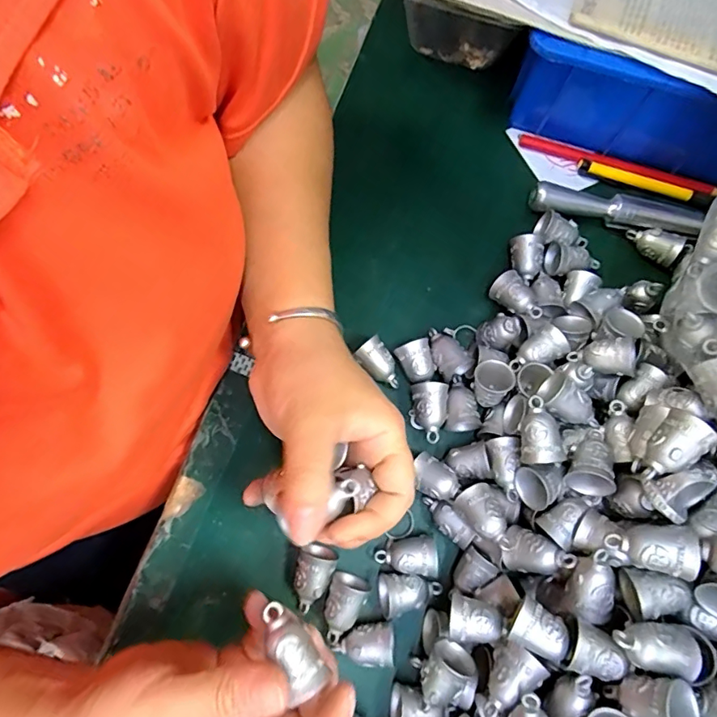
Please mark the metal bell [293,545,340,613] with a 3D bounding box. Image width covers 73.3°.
[{"bbox_3d":[-0.028,0.131,0.291,0.022,0.025,0.037,22,75,3],"label":"metal bell"}]

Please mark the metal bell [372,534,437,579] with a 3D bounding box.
[{"bbox_3d":[0.030,0.120,0.299,0.036,0.020,0.023,12,75,1],"label":"metal bell"}]

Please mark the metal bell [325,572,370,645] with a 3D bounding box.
[{"bbox_3d":[-0.009,0.148,0.288,0.022,0.024,0.034,21,75,3],"label":"metal bell"}]

